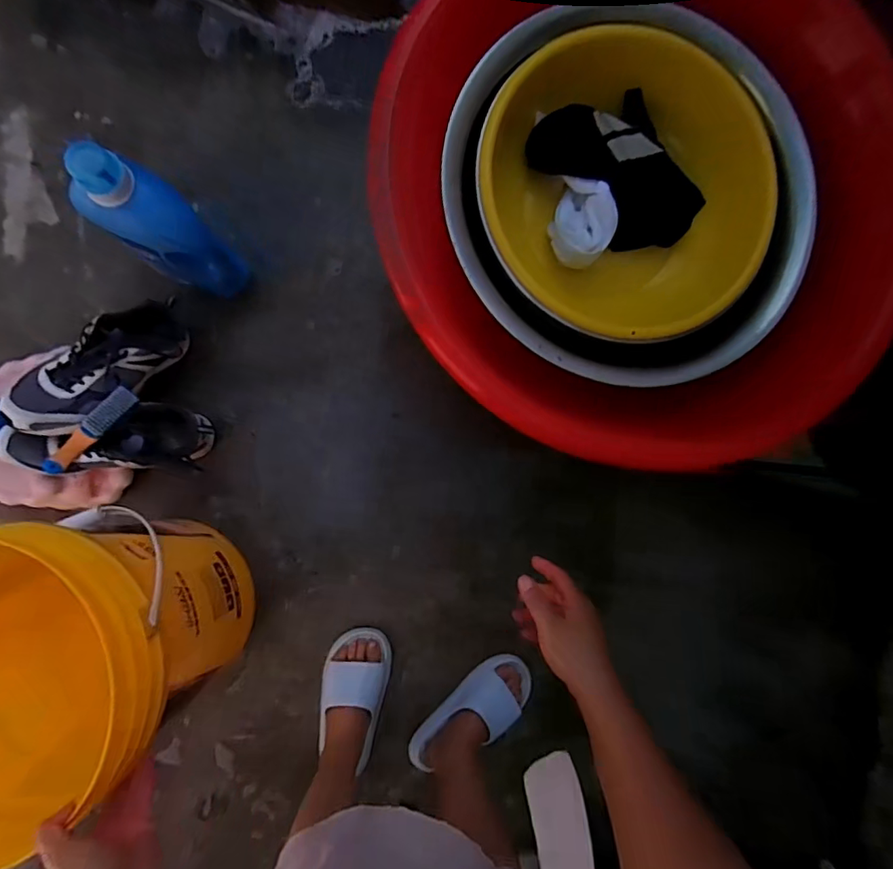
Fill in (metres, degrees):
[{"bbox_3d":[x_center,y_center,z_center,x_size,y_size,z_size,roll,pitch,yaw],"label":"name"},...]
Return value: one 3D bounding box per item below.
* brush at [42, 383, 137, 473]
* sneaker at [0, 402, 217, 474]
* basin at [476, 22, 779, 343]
[{"bbox_3d":[-0.530,-0.002,0.774,0.035,0.022,0.161,43,86,-6],"label":"brush"},{"bbox_3d":[-0.520,0.009,0.820,0.293,0.082,0.101,-6,90,-26],"label":"sneaker"},{"bbox_3d":[0.213,-0.279,0.671,0.351,0.110,0.322,0,91,-7],"label":"basin"}]

